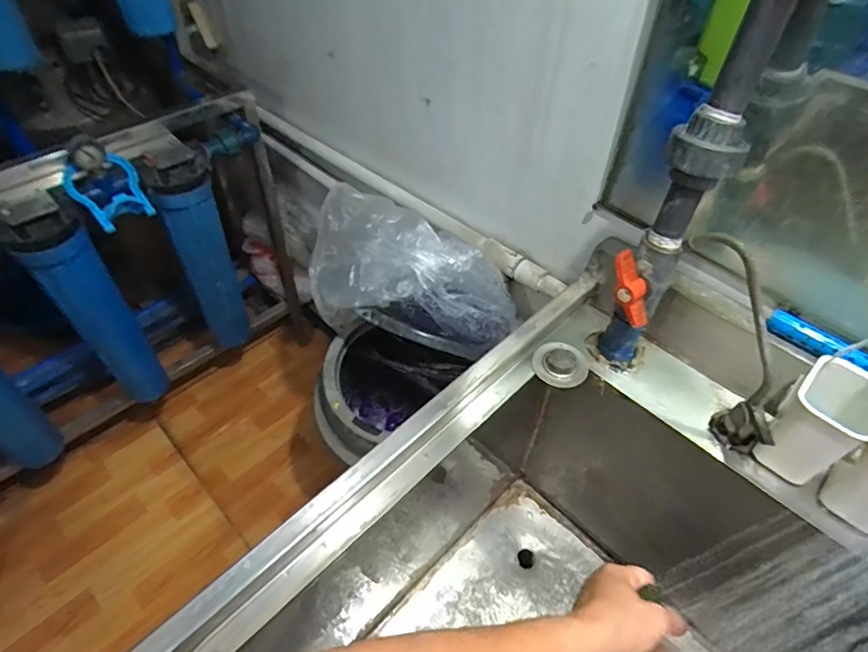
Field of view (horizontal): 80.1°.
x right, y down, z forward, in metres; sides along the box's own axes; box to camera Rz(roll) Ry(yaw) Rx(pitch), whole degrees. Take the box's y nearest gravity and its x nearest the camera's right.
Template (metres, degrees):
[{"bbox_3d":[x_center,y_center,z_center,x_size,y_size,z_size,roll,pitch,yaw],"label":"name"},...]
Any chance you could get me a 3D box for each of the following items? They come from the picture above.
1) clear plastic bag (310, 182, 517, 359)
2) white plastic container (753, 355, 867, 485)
[{"bbox_3d":[-0.057,-0.080,0.892,0.367,0.203,0.193,26,54,19],"label":"clear plastic bag"},{"bbox_3d":[0.398,0.096,0.531,0.097,0.101,0.073,-36,59,-28],"label":"white plastic container"}]

